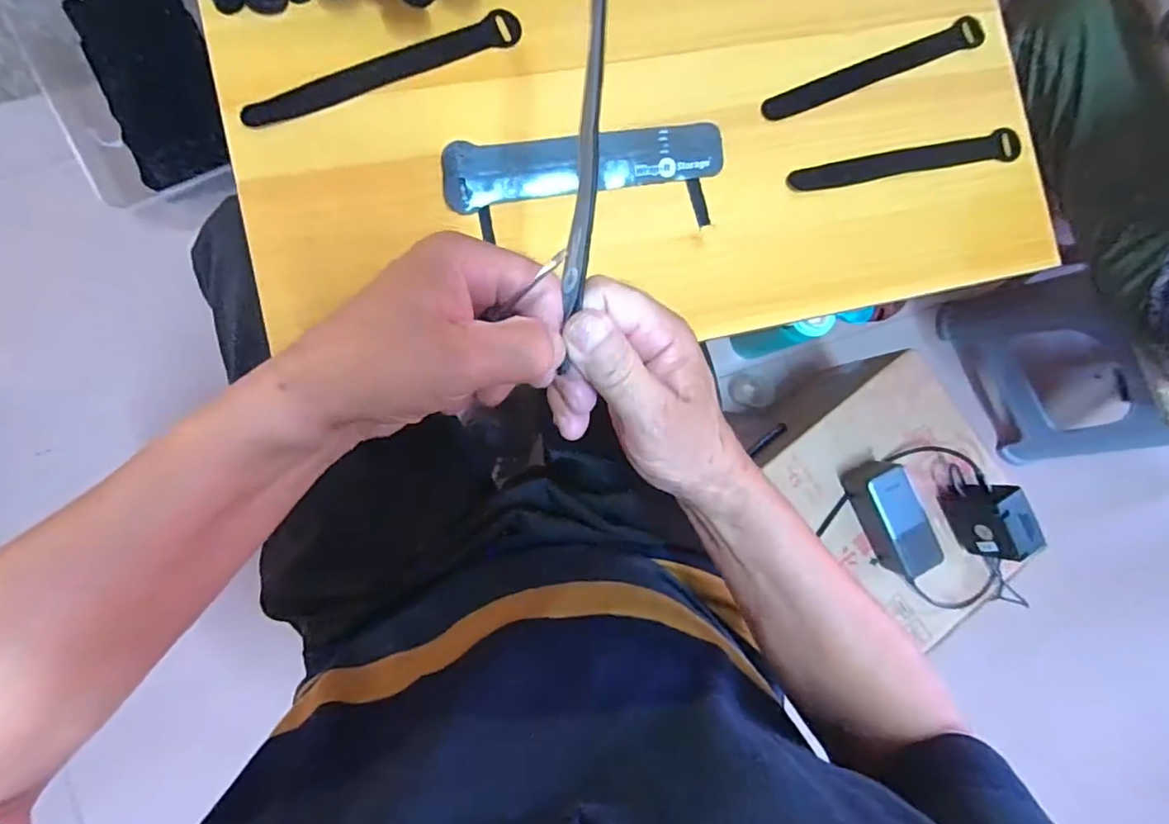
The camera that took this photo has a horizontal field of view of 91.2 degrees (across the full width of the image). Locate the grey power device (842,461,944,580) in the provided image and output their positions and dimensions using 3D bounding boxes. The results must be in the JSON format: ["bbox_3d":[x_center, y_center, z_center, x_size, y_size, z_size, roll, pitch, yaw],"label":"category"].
[{"bbox_3d":[0.370,0.130,0.682,0.053,0.058,0.135,-26,91,-8],"label":"grey power device"}]

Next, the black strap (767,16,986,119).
[{"bbox_3d":[0.228,-0.269,0.447,0.197,0.004,0.022,-23,90,-8],"label":"black strap"}]

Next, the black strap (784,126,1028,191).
[{"bbox_3d":[0.251,-0.193,0.446,0.191,0.011,0.025,-14,89,-8],"label":"black strap"}]

